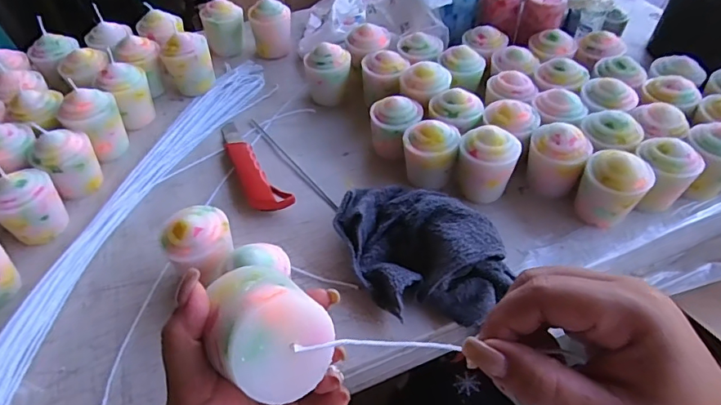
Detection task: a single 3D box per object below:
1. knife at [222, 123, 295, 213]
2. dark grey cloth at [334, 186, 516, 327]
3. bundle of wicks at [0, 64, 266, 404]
[{"bbox_3d":[-0.127,-0.048,0.530,0.039,0.023,0.168,-24,53,-19],"label":"knife"},{"bbox_3d":[0.055,0.045,0.423,0.149,0.056,0.111,34,57,26],"label":"dark grey cloth"},{"bbox_3d":[-0.241,0.090,0.515,0.117,0.211,0.617,8,50,7],"label":"bundle of wicks"}]

